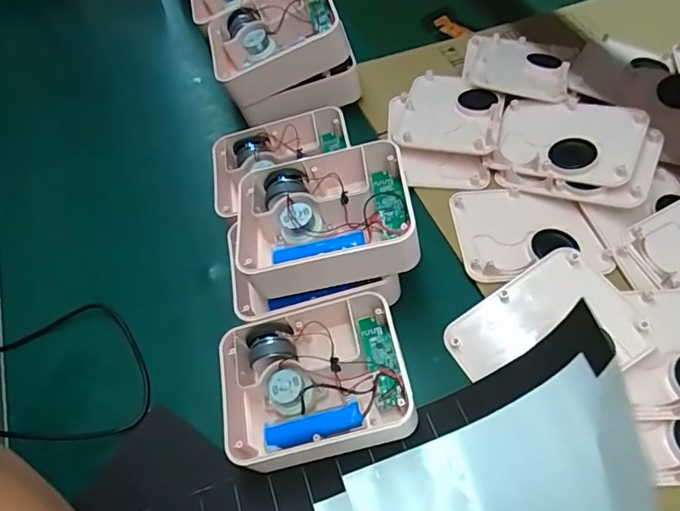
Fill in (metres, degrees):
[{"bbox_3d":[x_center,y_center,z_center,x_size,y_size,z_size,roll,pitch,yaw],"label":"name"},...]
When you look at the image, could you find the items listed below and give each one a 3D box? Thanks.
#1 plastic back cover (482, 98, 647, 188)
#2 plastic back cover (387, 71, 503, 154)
[{"bbox_3d":[0.209,-0.108,0.473,0.121,0.015,0.097,16,60,29],"label":"plastic back cover"},{"bbox_3d":[0.106,-0.149,0.519,0.109,0.026,0.125,5,57,6],"label":"plastic back cover"}]

